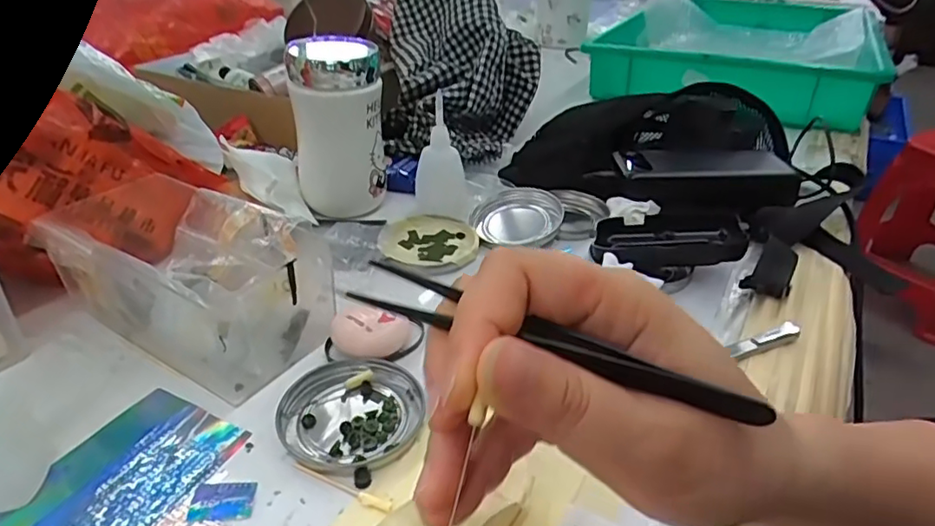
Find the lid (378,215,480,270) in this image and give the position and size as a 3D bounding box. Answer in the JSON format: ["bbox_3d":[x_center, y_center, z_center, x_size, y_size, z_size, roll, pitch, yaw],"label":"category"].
[{"bbox_3d":[-0.031,-0.015,0.483,0.078,0.014,0.075,4,33,4],"label":"lid"}]

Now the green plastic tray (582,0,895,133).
[{"bbox_3d":[0.428,-0.332,0.926,0.351,0.098,0.563,18,37,24],"label":"green plastic tray"}]

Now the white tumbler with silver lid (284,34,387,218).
[{"bbox_3d":[-0.111,-0.118,0.511,0.074,0.137,0.066,-7,34,-13],"label":"white tumbler with silver lid"}]

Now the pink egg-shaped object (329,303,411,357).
[{"bbox_3d":[-0.061,0.043,0.373,0.048,0.025,0.031,-2,33,-6],"label":"pink egg-shaped object"}]

